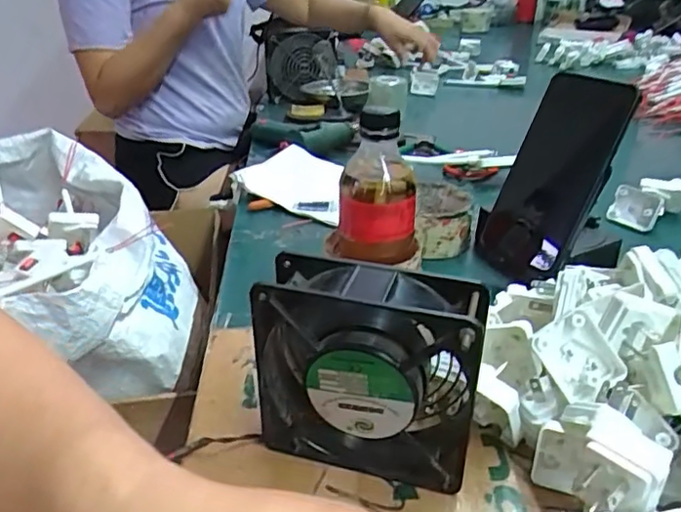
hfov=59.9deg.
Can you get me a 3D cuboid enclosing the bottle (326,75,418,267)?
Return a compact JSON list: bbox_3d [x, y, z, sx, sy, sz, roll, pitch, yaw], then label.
[{"bbox_3d":[0.026,-0.062,0.458,0.064,0.120,0.063,1,30,4],"label":"bottle"}]

